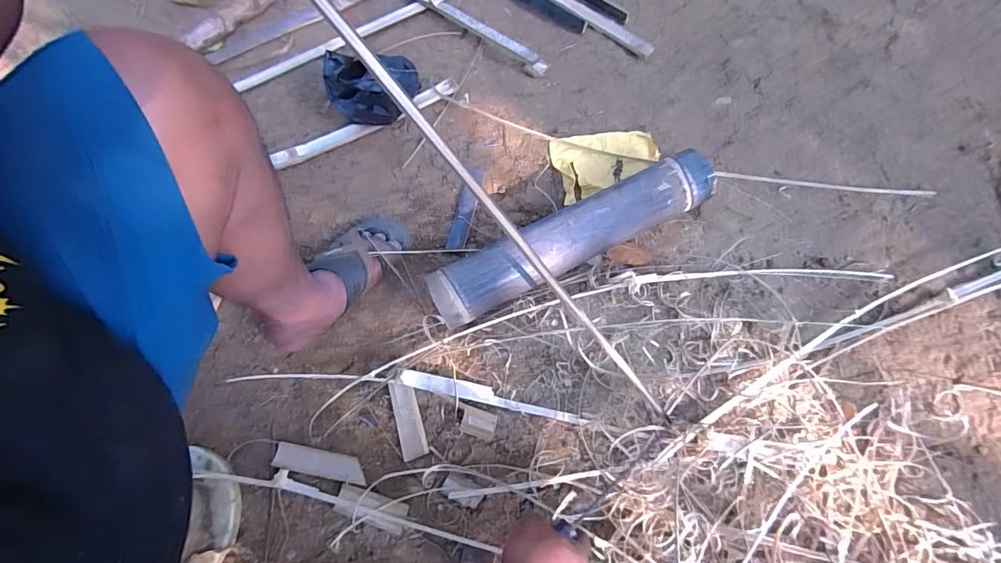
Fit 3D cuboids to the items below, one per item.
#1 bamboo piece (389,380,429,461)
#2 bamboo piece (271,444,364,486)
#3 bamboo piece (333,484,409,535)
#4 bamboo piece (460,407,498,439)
[{"bbox_3d":[-0.137,0.202,0.666,0.037,0.013,0.113,-17,67,-4],"label":"bamboo piece"},{"bbox_3d":[-0.258,0.261,0.646,0.130,0.016,0.035,8,67,6],"label":"bamboo piece"},{"bbox_3d":[-0.177,0.311,0.617,0.099,0.004,0.037,15,68,9],"label":"bamboo piece"},{"bbox_3d":[-0.032,0.205,0.654,0.050,0.015,0.036,12,68,8],"label":"bamboo piece"}]

